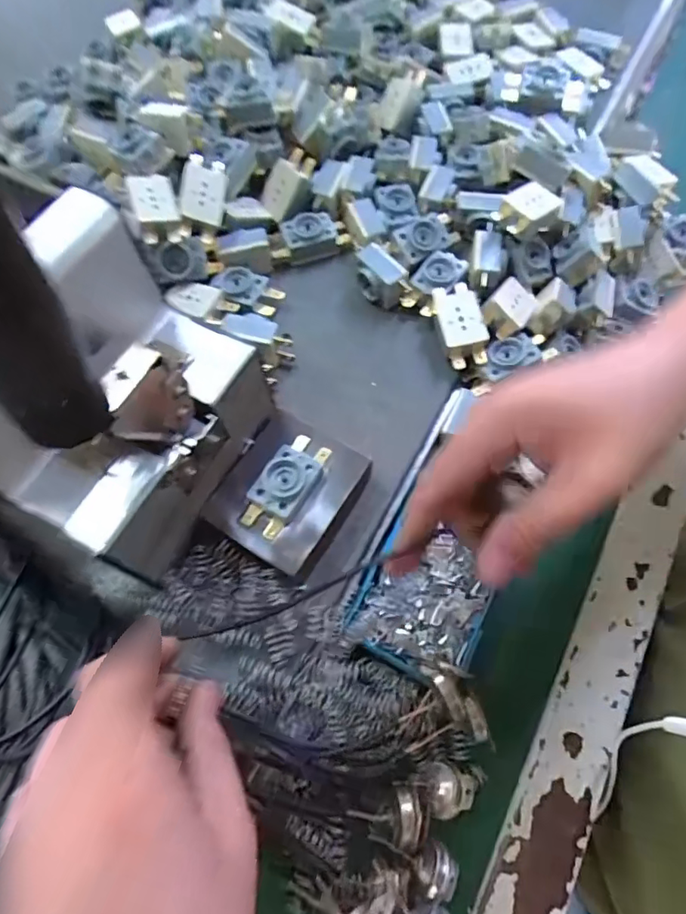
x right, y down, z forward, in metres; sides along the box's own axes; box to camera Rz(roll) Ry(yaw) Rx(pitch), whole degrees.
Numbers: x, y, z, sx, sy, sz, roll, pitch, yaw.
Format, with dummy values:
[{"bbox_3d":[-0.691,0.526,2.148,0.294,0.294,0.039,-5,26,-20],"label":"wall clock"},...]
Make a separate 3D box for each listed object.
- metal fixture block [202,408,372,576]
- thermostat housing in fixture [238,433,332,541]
[{"bbox_3d":[-0.032,0.021,0.311,0.071,0.027,0.078,29,68,13],"label":"metal fixture block"},{"bbox_3d":[-0.031,0.015,0.296,0.027,0.015,0.059,31,69,14],"label":"thermostat housing in fixture"}]

